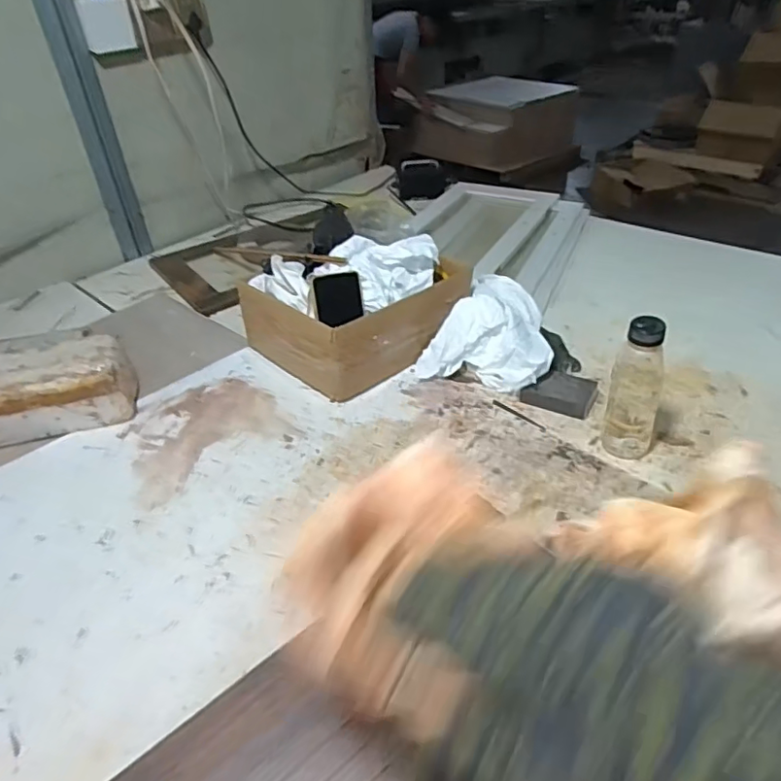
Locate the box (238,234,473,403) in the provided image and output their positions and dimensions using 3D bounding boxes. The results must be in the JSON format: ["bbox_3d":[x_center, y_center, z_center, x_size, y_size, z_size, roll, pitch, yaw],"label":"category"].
[{"bbox_3d":[-0.058,-0.156,0.971,0.320,0.166,0.268,-32,46,-31],"label":"box"}]

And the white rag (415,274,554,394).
[{"bbox_3d":[0.170,-0.108,0.943,0.200,0.096,0.237,11,40,18],"label":"white rag"}]

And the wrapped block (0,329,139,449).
[{"bbox_3d":[-0.512,-0.006,0.847,0.237,0.124,0.110,-14,39,-14],"label":"wrapped block"}]

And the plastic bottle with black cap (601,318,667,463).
[{"bbox_3d":[0.310,0.004,0.727,0.060,0.214,0.058,12,41,19],"label":"plastic bottle with black cap"}]

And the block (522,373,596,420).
[{"bbox_3d":[0.257,0.000,0.866,0.098,0.024,0.080,19,43,26],"label":"block"}]

